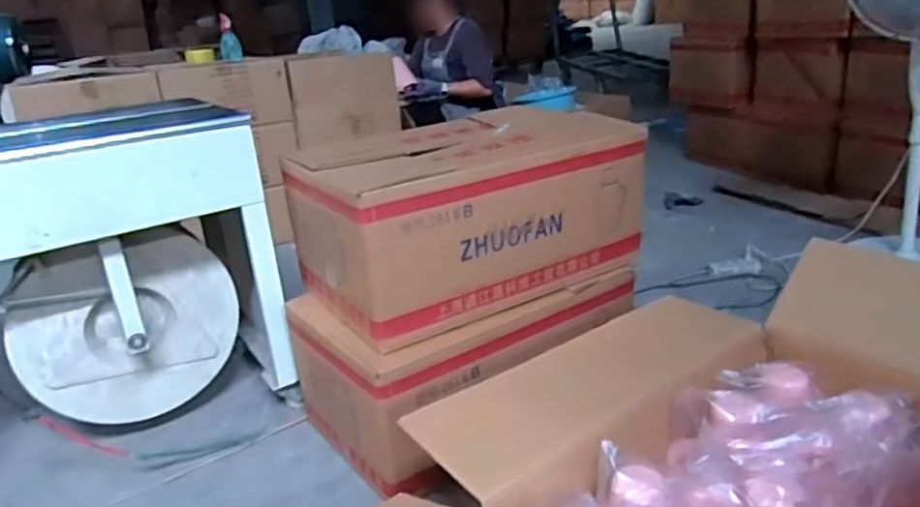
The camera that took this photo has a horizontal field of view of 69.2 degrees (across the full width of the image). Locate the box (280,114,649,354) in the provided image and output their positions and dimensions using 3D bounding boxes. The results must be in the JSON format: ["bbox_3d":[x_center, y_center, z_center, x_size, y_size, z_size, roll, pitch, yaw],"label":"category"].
[{"bbox_3d":[0.031,-0.108,1.520,0.740,0.317,0.408,-19,25,-29],"label":"box"}]

